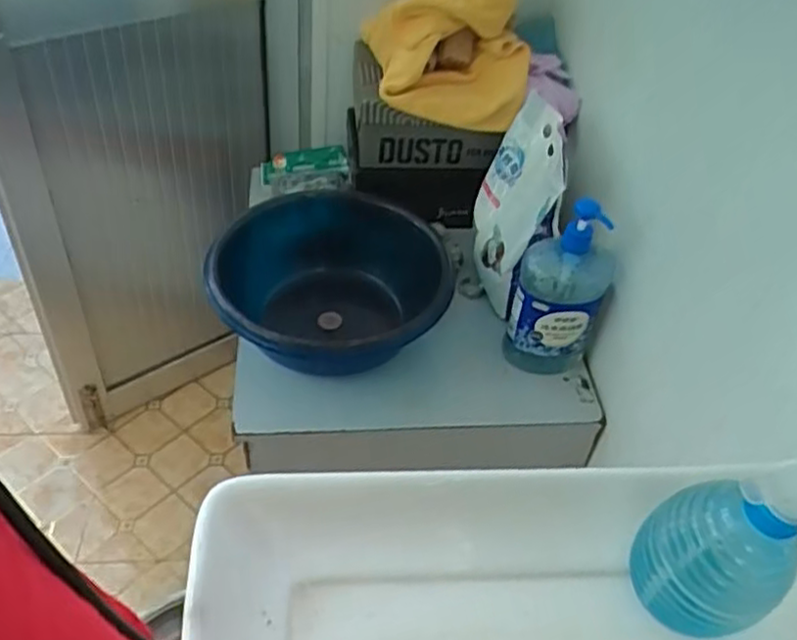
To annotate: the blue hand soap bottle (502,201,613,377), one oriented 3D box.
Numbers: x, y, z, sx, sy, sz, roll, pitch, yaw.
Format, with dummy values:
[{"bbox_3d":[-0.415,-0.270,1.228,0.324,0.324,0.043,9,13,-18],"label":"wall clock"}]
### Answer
[{"bbox_3d":[0.220,-0.042,0.972,0.120,0.252,0.085,11,44,5],"label":"blue hand soap bottle"}]

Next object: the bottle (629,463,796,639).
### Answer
[{"bbox_3d":[0.200,0.113,0.408,0.077,0.174,0.069,-14,47,-20],"label":"bottle"}]

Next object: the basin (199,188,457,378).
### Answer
[{"bbox_3d":[-0.100,-0.039,0.994,0.298,0.163,0.284,3,44,-3],"label":"basin"}]

